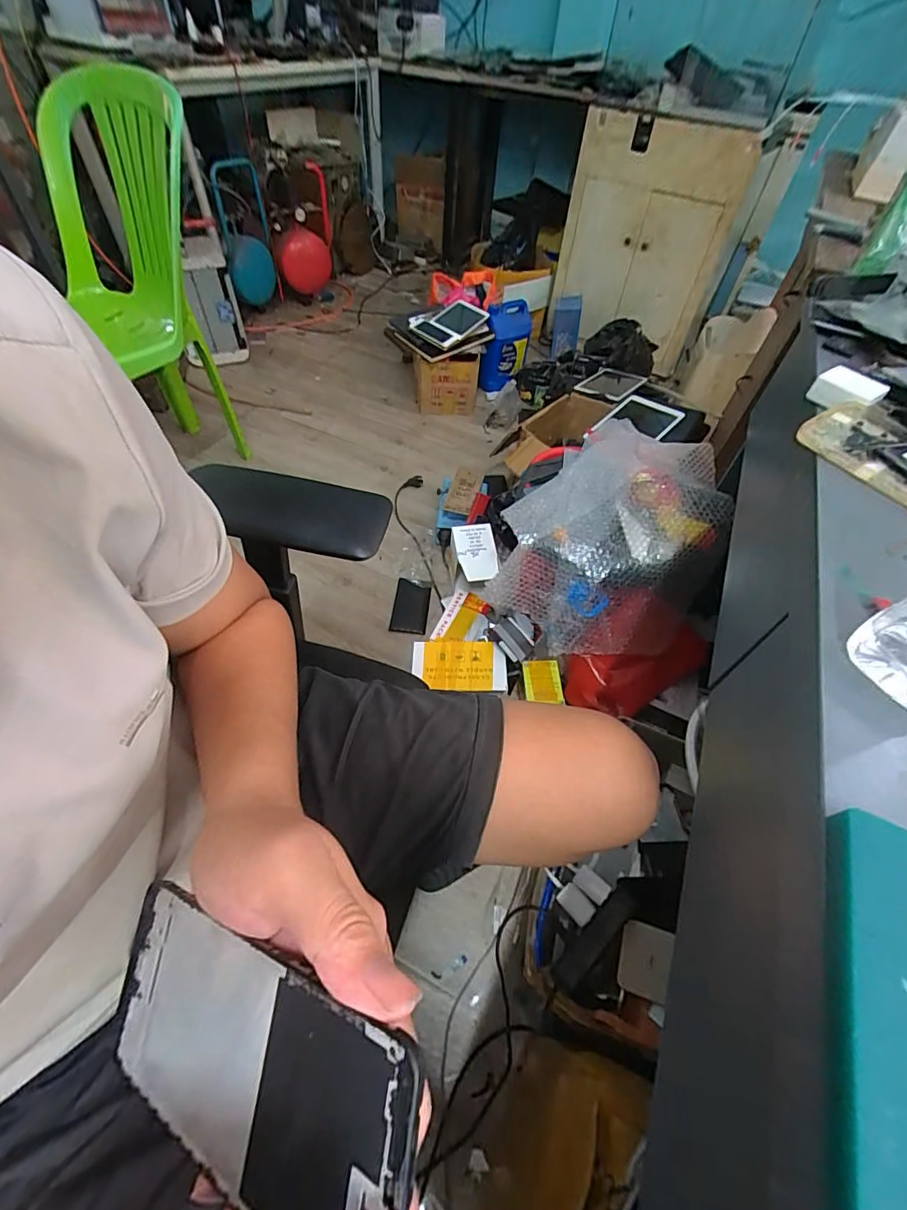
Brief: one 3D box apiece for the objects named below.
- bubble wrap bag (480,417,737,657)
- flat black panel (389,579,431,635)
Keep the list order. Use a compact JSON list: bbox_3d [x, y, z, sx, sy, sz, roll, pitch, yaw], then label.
[{"bbox_3d":[0.321,-0.134,0.902,0.348,0.222,0.436,30,56,17],"label":"bubble wrap bag"},{"bbox_3d":[-0.108,0.006,1.190,0.090,0.011,0.159,7,53,1],"label":"flat black panel"}]

